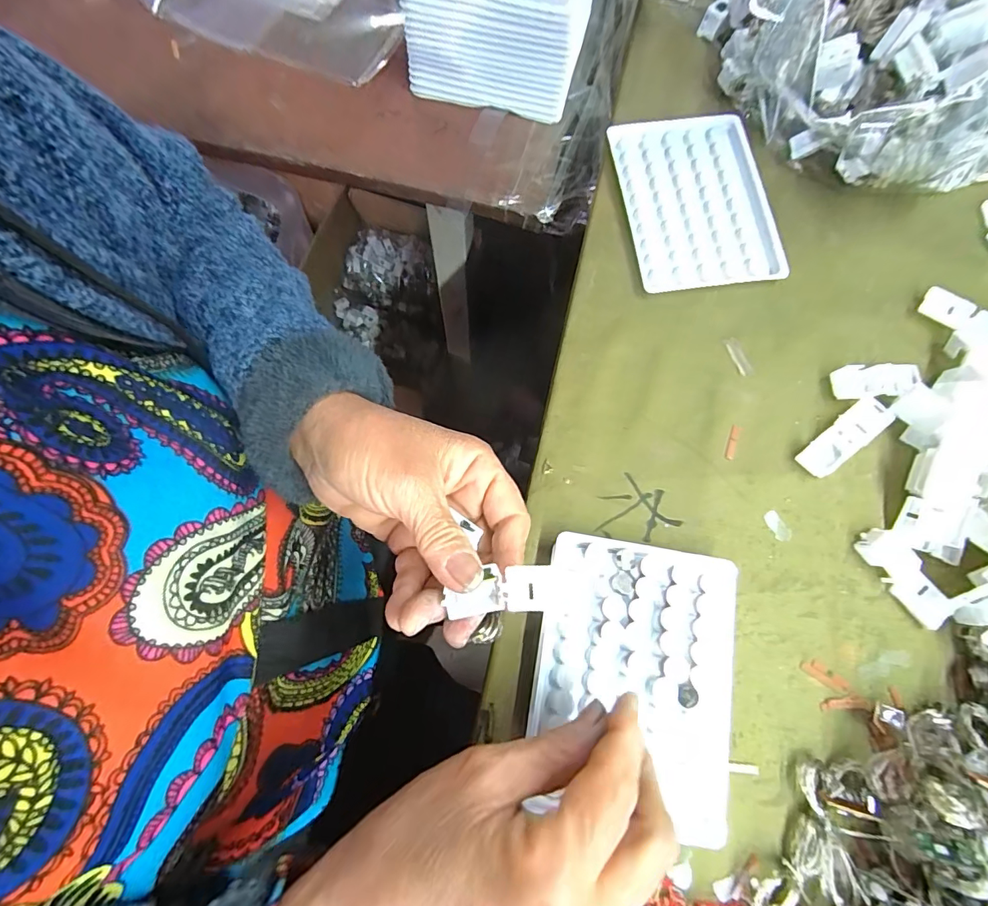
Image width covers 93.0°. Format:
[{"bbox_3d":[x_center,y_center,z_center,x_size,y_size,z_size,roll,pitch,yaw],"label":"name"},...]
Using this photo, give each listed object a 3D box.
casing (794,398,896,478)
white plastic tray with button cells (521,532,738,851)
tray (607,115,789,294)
[{"bbox_3d":[0.202,-0.009,0.272,0.056,0.012,0.020,-36,78,-11],"label":"casing"},{"bbox_3d":[0.071,0.111,0.235,0.096,0.018,0.126,10,74,1],"label":"white plastic tray with button cells"},{"bbox_3d":[0.134,-0.167,0.312,0.091,0.011,0.124,-8,75,-4],"label":"tray"}]

